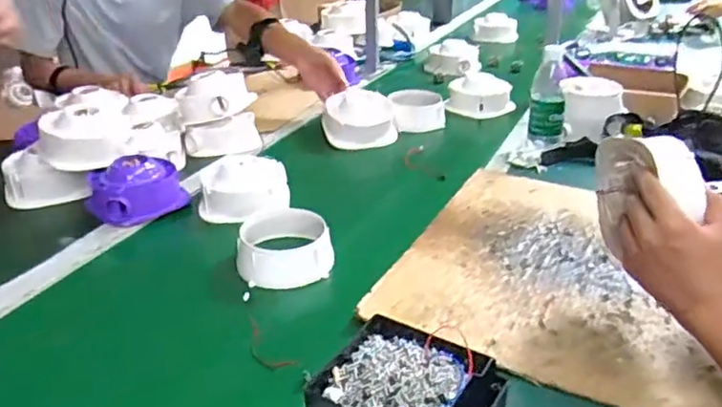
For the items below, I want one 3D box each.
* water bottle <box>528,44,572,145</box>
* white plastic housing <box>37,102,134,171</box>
[{"bbox_3d":[0.340,-0.191,1.119,0.064,0.166,0.056,9,30,16],"label":"water bottle"},{"bbox_3d":[-0.425,-0.109,0.958,0.129,0.069,0.106,-8,29,-15],"label":"white plastic housing"}]

